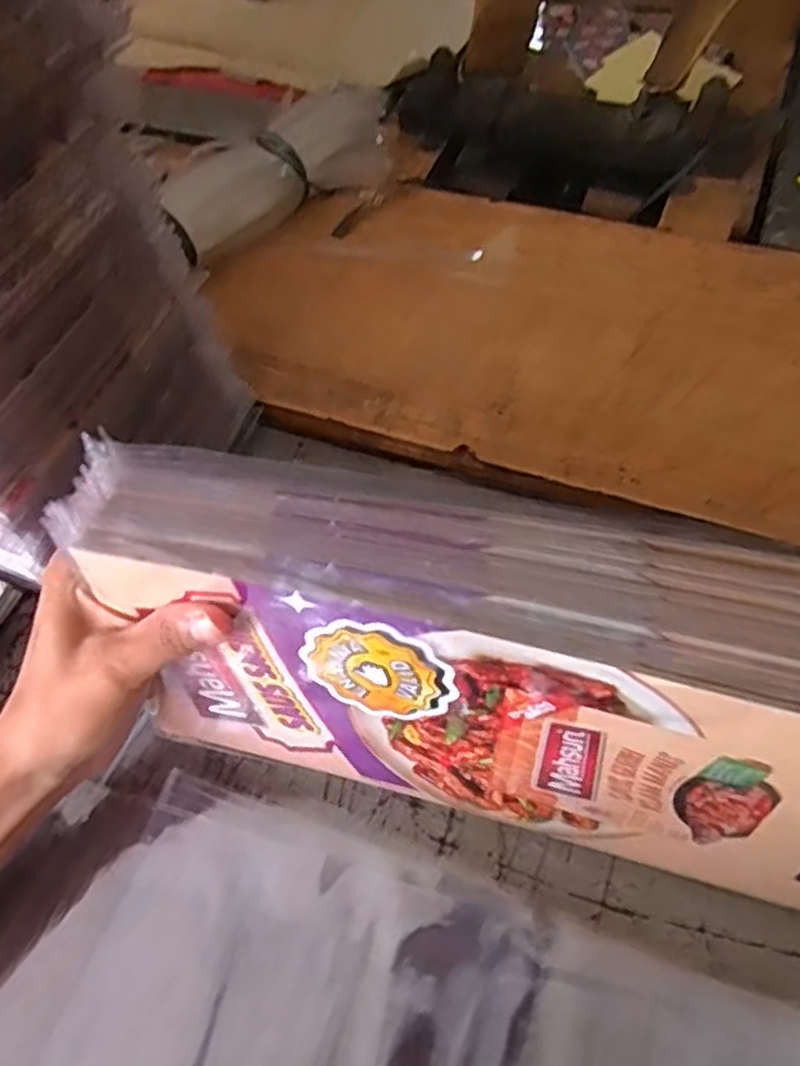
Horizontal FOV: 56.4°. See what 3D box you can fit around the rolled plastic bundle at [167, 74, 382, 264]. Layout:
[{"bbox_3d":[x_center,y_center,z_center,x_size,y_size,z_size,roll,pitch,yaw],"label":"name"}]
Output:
[{"bbox_3d":[-0.071,-0.253,0.510,0.195,0.048,0.070,-39,65,-17],"label":"rolled plastic bundle"}]

